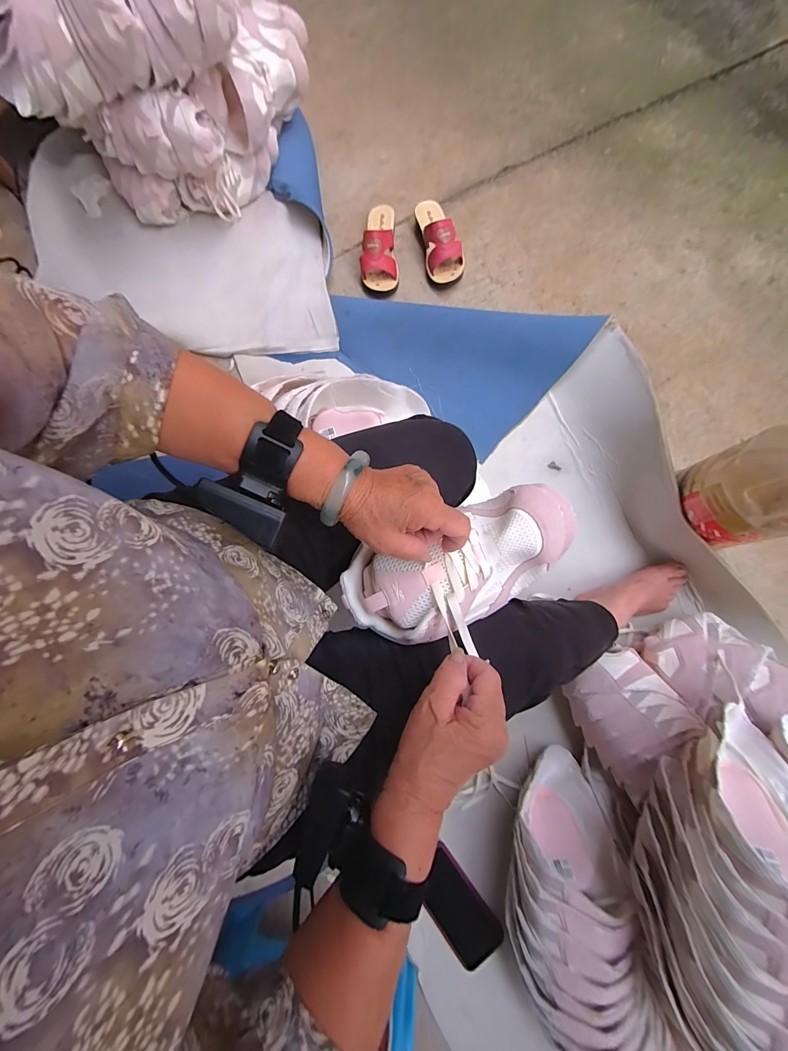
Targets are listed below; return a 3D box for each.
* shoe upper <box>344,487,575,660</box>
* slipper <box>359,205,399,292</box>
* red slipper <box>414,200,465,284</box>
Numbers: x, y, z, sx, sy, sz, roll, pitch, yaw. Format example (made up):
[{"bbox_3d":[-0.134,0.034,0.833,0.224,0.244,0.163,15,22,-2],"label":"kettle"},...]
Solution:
[{"bbox_3d":[0.065,0.047,0.365,0.228,0.053,0.120,-27,78,3],"label":"shoe upper"},{"bbox_3d":[-0.038,-0.658,0.870,0.087,0.070,0.216,-4,78,1],"label":"slipper"},{"bbox_3d":[0.104,-0.660,0.843,0.081,0.077,0.214,-11,78,-1],"label":"red slipper"}]

